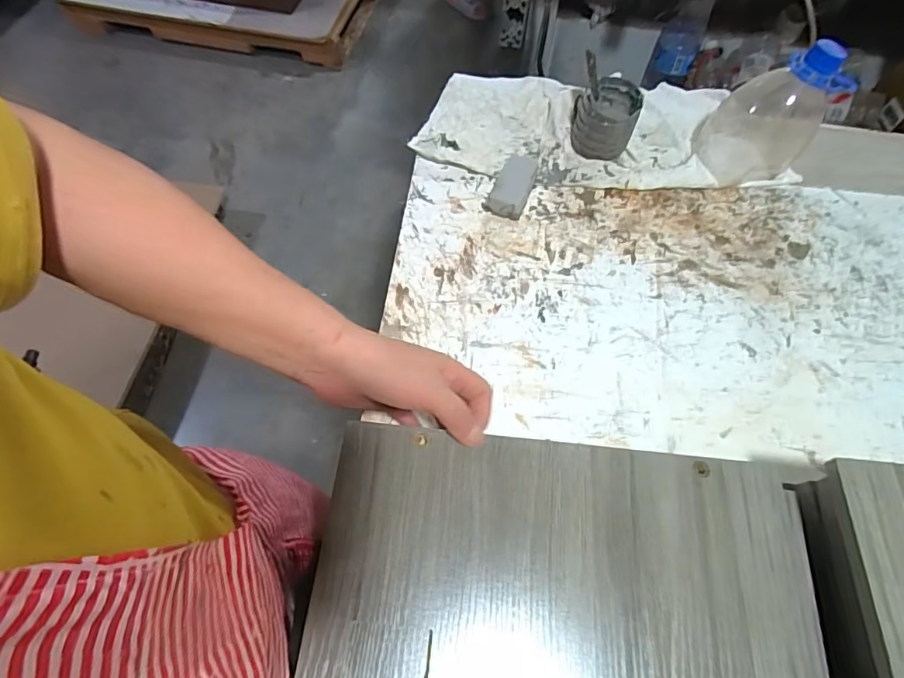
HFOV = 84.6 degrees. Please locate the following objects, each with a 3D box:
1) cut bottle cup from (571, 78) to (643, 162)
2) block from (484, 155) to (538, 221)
[{"bbox_3d":[0.170,-0.244,0.549,0.064,0.049,0.076,9,62,3],"label":"cut bottle cup"},{"bbox_3d":[0.066,-0.162,0.522,0.037,0.032,0.069,21,64,9],"label":"block"}]

